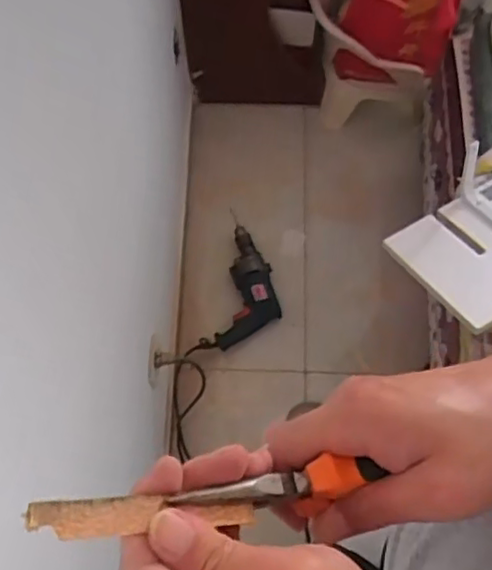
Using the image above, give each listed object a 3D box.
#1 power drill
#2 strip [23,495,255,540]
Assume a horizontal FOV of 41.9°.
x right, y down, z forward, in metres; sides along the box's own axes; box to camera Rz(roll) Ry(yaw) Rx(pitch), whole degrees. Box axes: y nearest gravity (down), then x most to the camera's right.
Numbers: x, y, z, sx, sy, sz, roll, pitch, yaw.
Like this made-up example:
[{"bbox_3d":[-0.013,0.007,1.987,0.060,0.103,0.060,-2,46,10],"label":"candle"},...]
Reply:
[{"bbox_3d":[0.015,-0.014,1.603,0.149,0.067,0.360,4,70,1],"label":"power drill"},{"bbox_3d":[-0.041,0.096,0.267,0.096,0.004,0.015,8,68,-26],"label":"strip"}]

